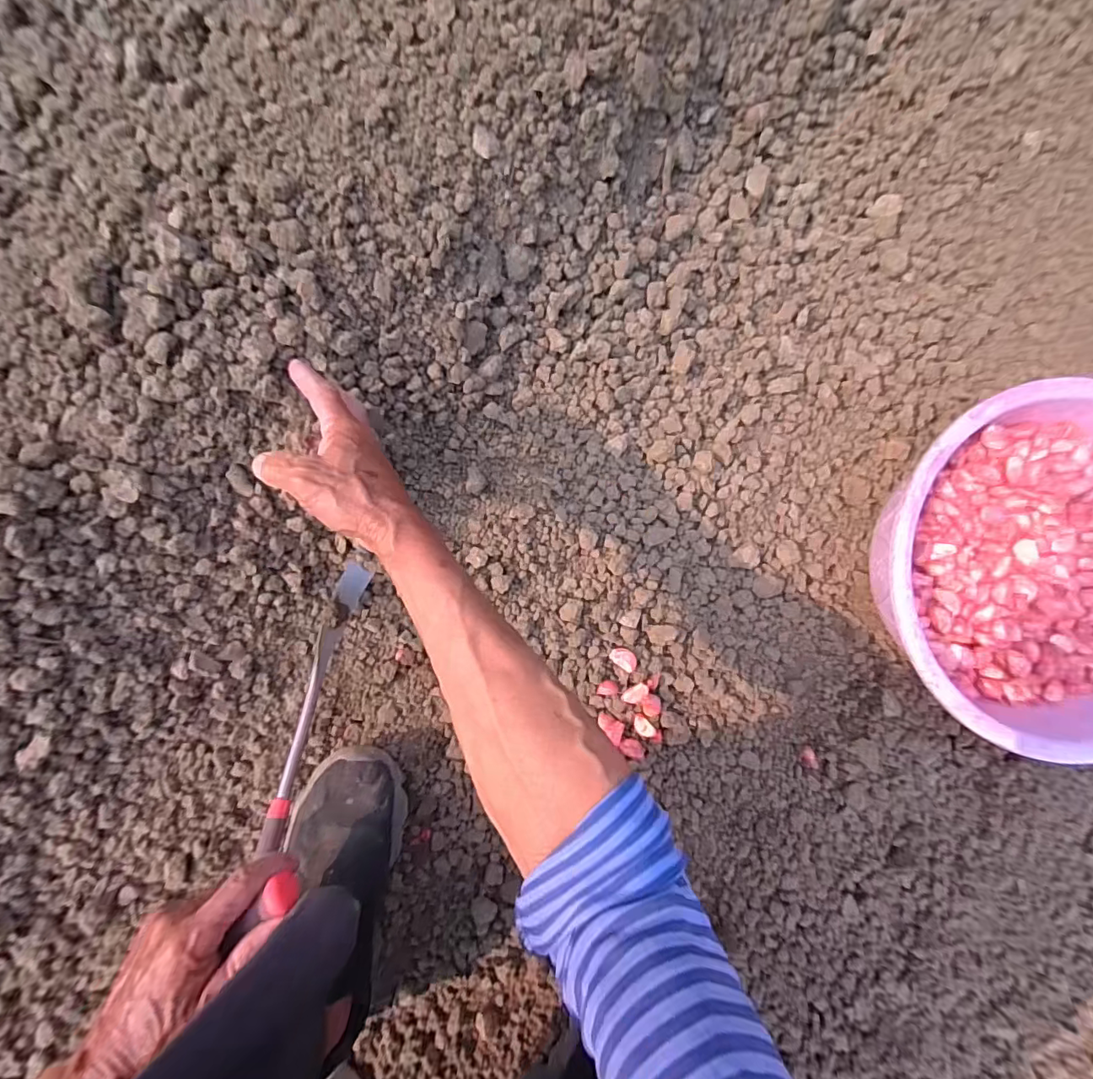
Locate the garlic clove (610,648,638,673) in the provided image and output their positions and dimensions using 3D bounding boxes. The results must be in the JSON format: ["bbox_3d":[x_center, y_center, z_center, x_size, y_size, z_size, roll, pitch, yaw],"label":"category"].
[{"bbox_3d":[0.085,0.129,0.556,0.029,0.009,0.020,37,82,-3],"label":"garlic clove"}]

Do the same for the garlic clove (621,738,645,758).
[{"bbox_3d":[0.093,0.228,0.557,0.027,0.008,0.017,20,83,-6],"label":"garlic clove"}]

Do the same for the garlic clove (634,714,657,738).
[{"bbox_3d":[0.106,0.205,0.559,0.016,0.008,0.028,-44,92,-8],"label":"garlic clove"}]

